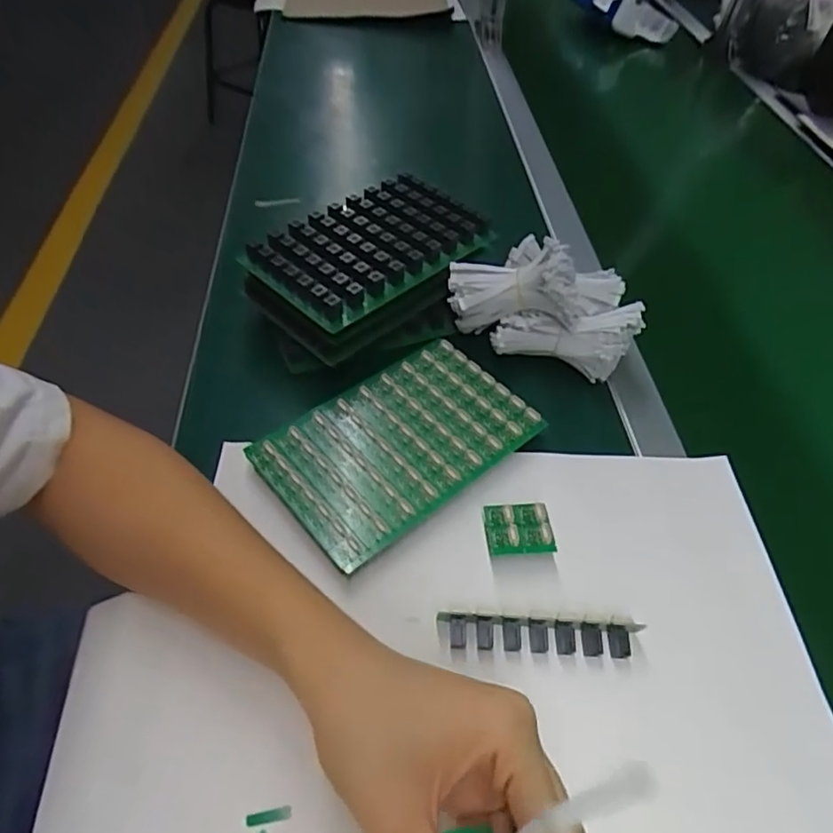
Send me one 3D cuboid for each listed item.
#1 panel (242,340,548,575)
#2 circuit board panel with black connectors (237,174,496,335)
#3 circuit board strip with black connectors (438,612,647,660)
[{"bbox_3d":[-0.011,0.020,0.432,0.185,0.017,0.113,-32,60,-27],"label":"panel"},{"bbox_3d":[-0.037,-0.144,0.498,0.110,0.028,0.180,39,57,24],"label":"circuit board panel with black connectors"},{"bbox_3d":[0.073,0.129,0.351,0.114,0.019,0.018,4,51,-2],"label":"circuit board strip with black connectors"}]

